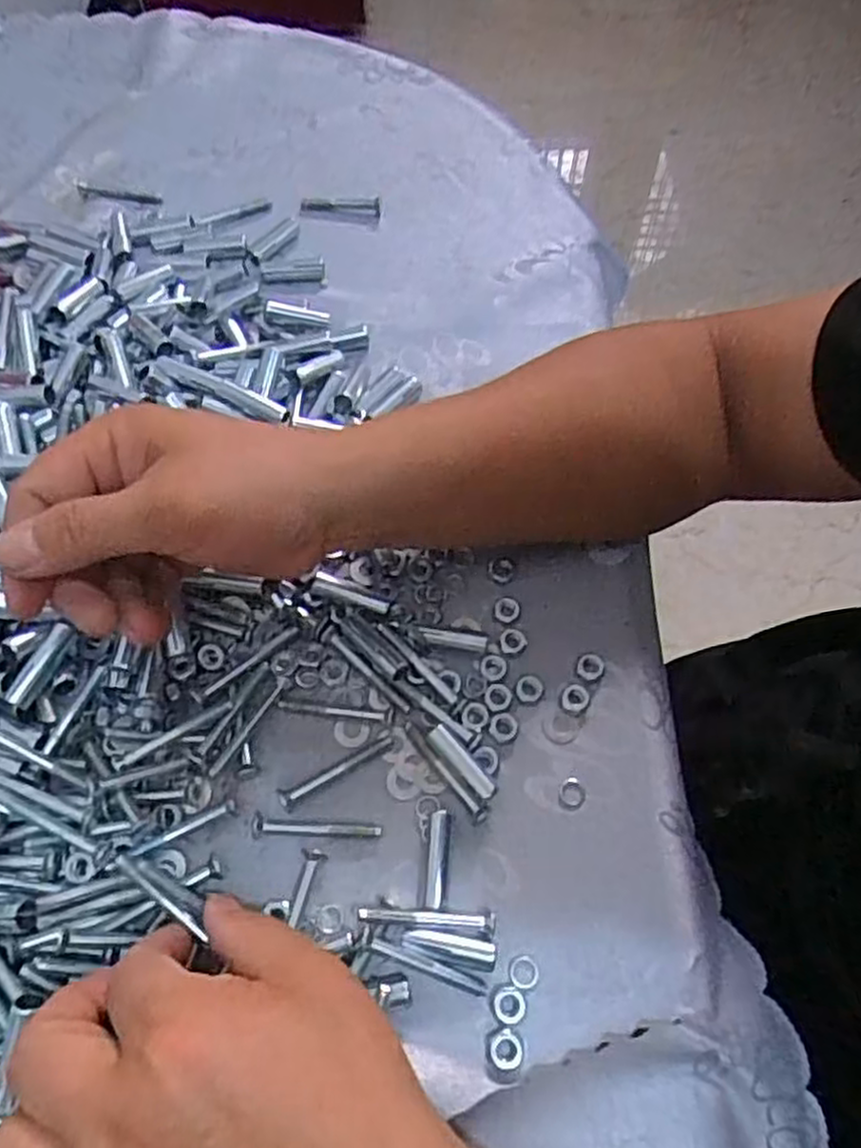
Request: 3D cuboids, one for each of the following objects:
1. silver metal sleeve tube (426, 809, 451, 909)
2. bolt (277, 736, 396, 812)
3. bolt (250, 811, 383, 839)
[{"bbox_3d":[0.004,0.122,0.323,0.009,0.011,0.038,3,65,0],"label":"silver metal sleeve tube"},{"bbox_3d":[-0.043,0.089,0.343,0.056,0.006,0.009,-29,69,-14],"label":"bolt"},{"bbox_3d":[-0.050,0.111,0.331,0.056,0.006,0.009,2,65,0],"label":"bolt"}]

